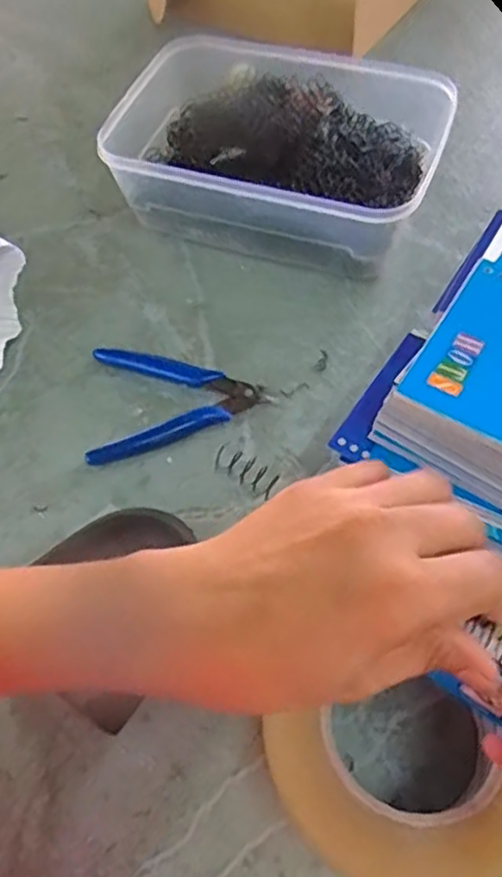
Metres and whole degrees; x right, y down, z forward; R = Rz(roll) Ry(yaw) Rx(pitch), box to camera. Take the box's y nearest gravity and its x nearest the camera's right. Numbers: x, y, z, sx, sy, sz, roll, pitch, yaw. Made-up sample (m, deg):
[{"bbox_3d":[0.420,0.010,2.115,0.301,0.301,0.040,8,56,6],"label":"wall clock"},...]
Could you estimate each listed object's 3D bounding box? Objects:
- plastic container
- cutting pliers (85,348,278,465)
[{"bbox_3d":[0.016,-0.211,0.522,0.241,0.079,0.184,19,61,15],"label":"plastic container"},{"bbox_3d":[-0.054,-0.034,0.456,0.117,0.011,0.086,-15,58,-6],"label":"cutting pliers"}]

